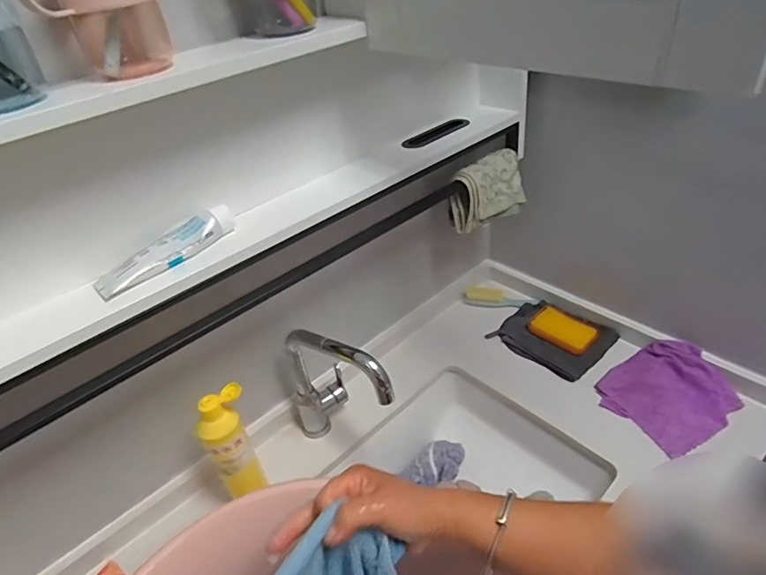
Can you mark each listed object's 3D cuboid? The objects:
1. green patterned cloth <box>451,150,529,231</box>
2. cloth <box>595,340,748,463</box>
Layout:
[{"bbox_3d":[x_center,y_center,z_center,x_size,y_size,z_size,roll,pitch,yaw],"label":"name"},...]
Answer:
[{"bbox_3d":[0.183,-0.161,0.854,0.132,0.100,0.064,-28,41,-25],"label":"green patterned cloth"},{"bbox_3d":[0.453,0.165,0.806,0.164,0.026,0.167,-38,45,-12],"label":"cloth"}]

